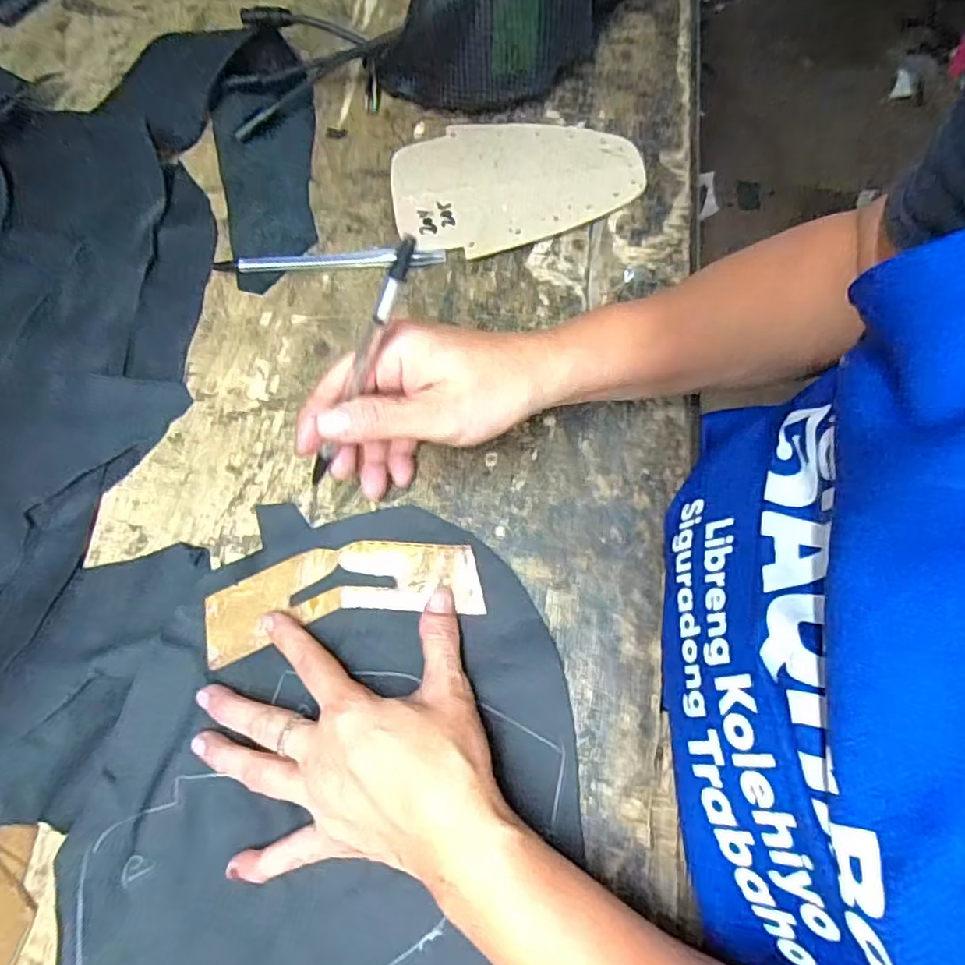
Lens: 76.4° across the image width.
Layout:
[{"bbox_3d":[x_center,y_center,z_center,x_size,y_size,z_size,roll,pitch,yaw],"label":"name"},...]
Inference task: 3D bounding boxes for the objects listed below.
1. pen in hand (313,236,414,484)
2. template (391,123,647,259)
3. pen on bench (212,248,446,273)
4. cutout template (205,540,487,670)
[{"bbox_3d":[-0.056,-0.046,0.269,0.006,0.132,0.004,42,37,13],"label":"pen in hand"},{"bbox_3d":[0.023,-0.202,0.407,0.162,0.005,0.098,-14,73,-3],"label":"template"},{"bbox_3d":[-0.097,-0.142,0.389,0.144,0.010,0.012,-3,72,0],"label":"pen on bench"},{"bbox_3d":[-0.074,0.058,0.327,0.142,0.004,0.048,-11,72,-2],"label":"cutout template"}]

